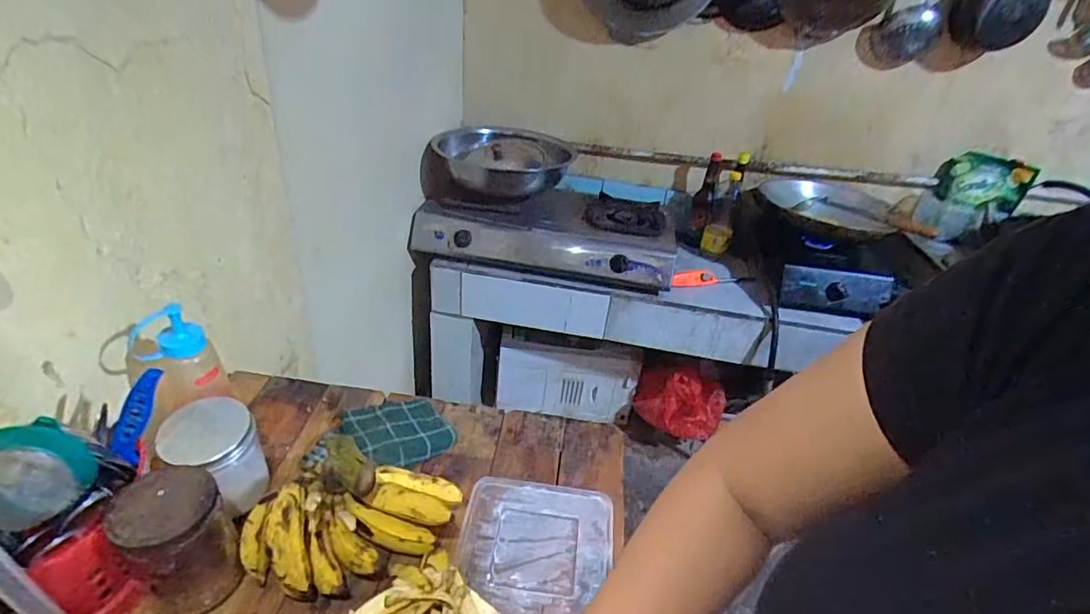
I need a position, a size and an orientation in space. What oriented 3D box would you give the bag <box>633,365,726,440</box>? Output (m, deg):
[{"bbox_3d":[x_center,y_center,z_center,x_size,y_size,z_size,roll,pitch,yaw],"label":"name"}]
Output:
[{"bbox_3d":[0.418,0.288,1.650,0.253,0.199,0.181,12,33,8],"label":"bag"}]

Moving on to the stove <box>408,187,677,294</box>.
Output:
[{"bbox_3d":[0.018,-0.242,1.516,0.714,0.148,0.393,7,33,0],"label":"stove"}]

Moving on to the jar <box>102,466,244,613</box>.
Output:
[{"bbox_3d":[-0.342,0.225,0.500,0.074,0.136,0.077,5,33,-3],"label":"jar"}]

